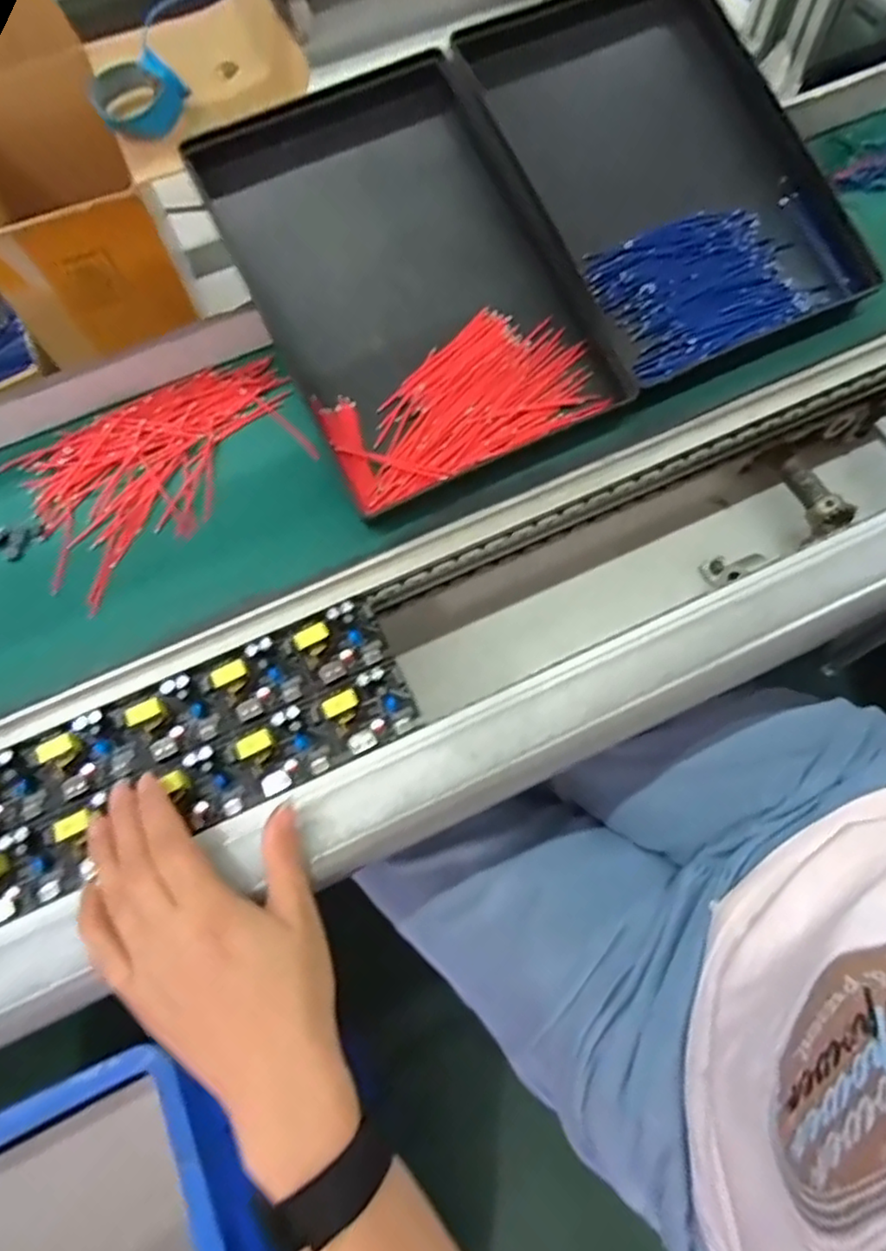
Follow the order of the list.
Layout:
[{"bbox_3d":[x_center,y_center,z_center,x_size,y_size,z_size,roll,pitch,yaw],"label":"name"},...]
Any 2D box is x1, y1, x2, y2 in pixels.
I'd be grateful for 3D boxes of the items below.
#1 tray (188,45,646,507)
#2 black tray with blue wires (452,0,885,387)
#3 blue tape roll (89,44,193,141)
[{"bbox_3d":[-0.025,-0.230,0.424,0.194,0.028,0.283,-26,83,-5],"label":"tray"},{"bbox_3d":[0.149,-0.315,0.444,0.194,0.030,0.284,-26,87,-11],"label":"black tray with blue wires"},{"bbox_3d":[-0.214,-0.373,0.453,0.055,0.025,0.052,-38,71,-12],"label":"blue tape roll"}]

